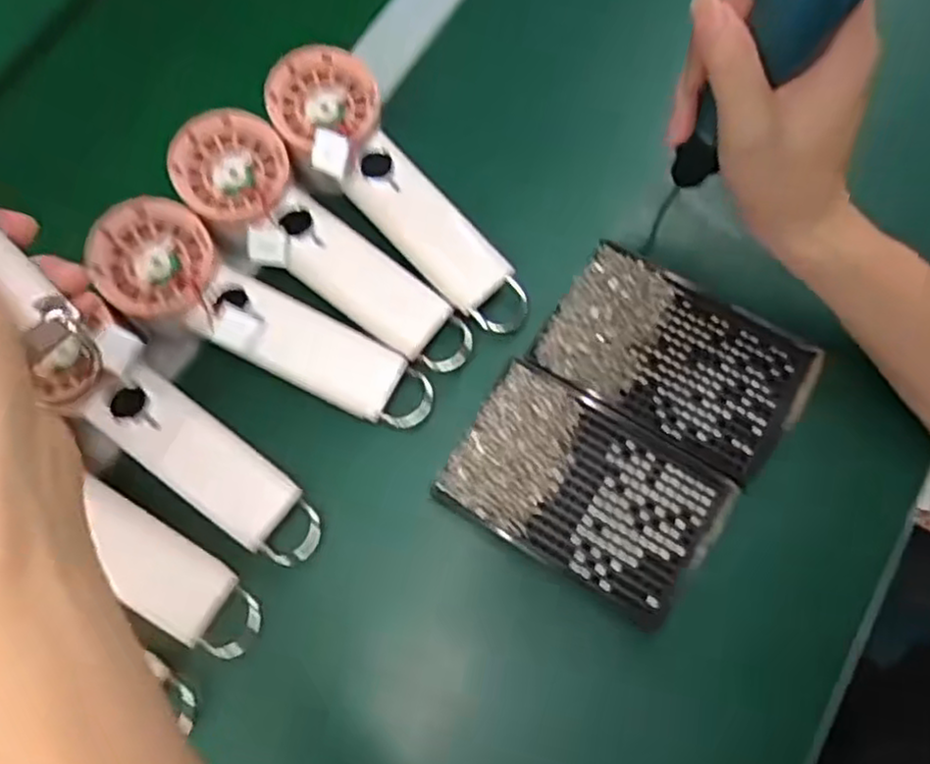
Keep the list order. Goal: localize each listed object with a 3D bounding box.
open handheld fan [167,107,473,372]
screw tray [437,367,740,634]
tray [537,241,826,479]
[{"bbox_3d":[-0.079,-0.076,0.406,0.195,0.025,0.057,40,77,-2],"label":"open handheld fan"},{"bbox_3d":[0.063,0.054,0.376,0.133,0.011,0.087,29,75,9],"label":"screw tray"},{"bbox_3d":[0.115,-0.016,0.393,0.133,0.014,0.088,30,76,10],"label":"tray"}]

